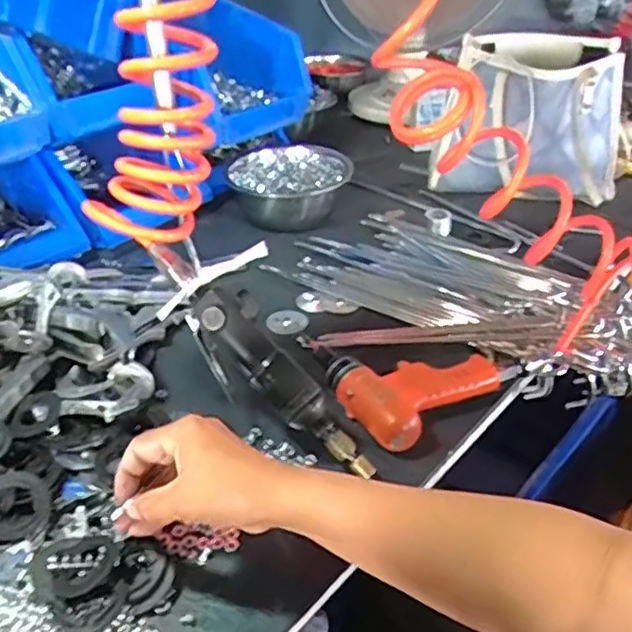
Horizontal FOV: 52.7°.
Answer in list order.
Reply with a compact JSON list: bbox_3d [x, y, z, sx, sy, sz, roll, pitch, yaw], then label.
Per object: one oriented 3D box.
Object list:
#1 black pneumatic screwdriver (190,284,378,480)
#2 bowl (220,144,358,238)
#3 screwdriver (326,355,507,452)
[{"bbox_3d":[-0.026,0.054,0.533,0.199,0.032,0.041,48,47,4],"label":"black pneumatic screwdriver"},{"bbox_3d":[-0.038,-0.196,0.942,0.156,0.067,0.159,0,34,0],"label":"bowl"},{"bbox_3d":[0.088,0.062,0.598,0.140,0.034,0.111,-25,41,-32],"label":"screwdriver"}]

